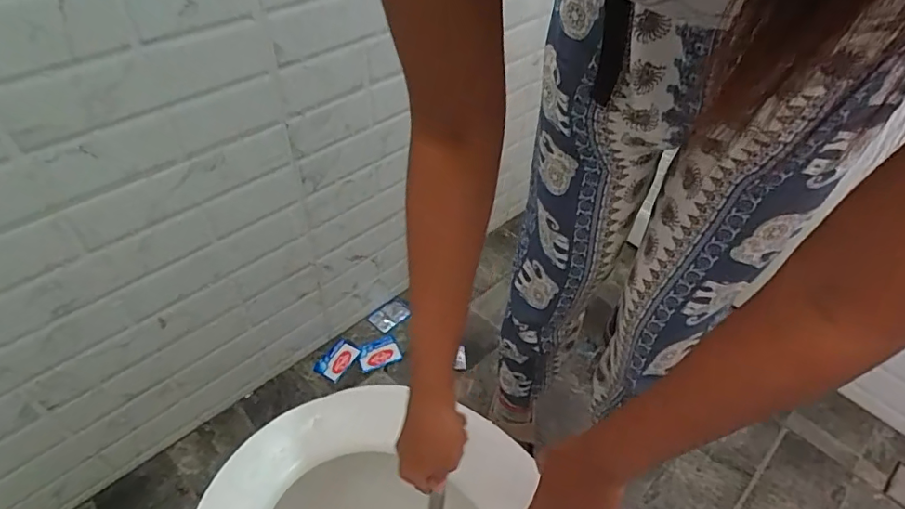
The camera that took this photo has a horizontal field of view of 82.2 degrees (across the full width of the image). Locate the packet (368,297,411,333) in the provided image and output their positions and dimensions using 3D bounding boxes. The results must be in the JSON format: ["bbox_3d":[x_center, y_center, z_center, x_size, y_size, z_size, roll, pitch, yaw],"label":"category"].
[{"bbox_3d":[-0.145,0.141,1.207,0.089,0.013,0.060,-34,57,-31],"label":"packet"}]

